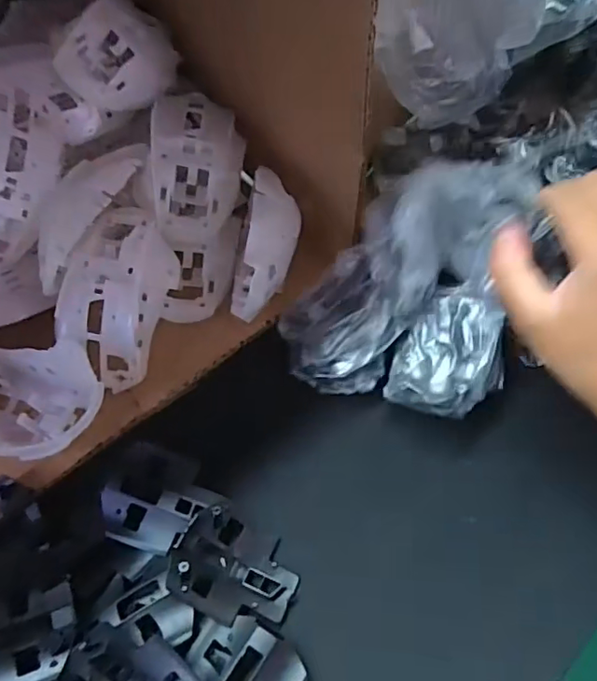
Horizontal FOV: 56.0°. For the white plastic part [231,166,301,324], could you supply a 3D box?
[{"bbox_3d":[-0.021,-0.063,0.351,0.041,0.053,0.094,4,60,4],"label":"white plastic part"}]

